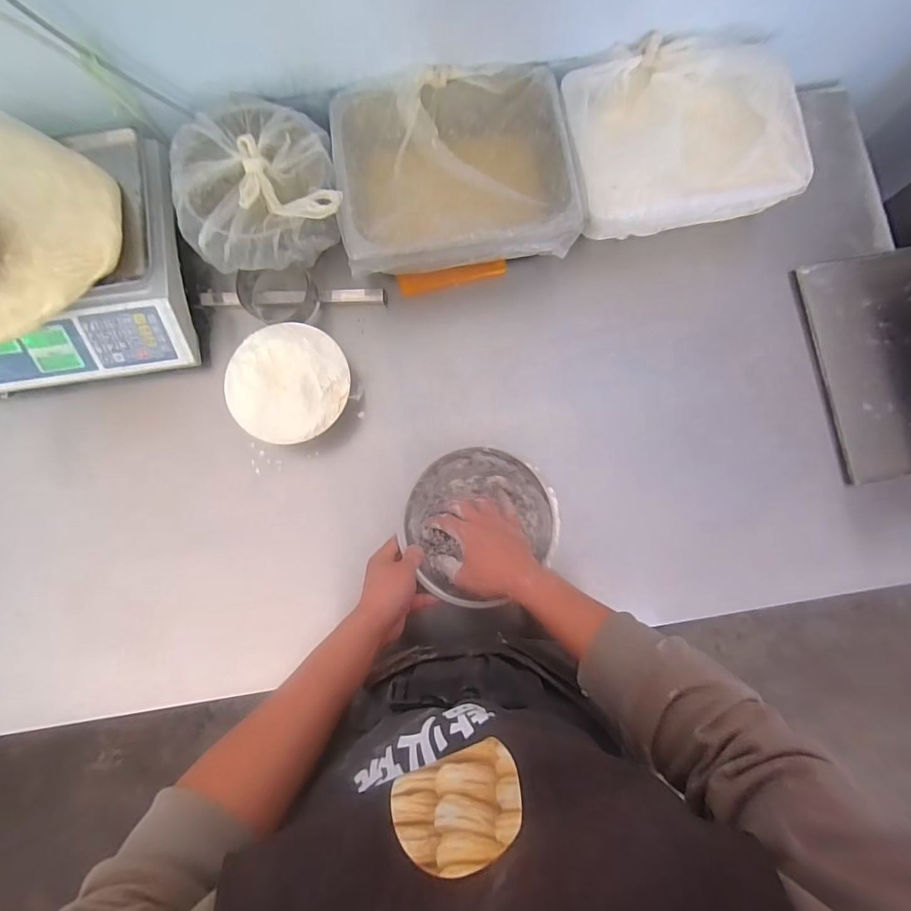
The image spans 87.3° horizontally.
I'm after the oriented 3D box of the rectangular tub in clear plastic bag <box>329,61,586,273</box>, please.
[{"bbox_3d":[-0.003,-0.402,0.684,0.325,0.071,0.271,-8,81,-3],"label":"rectangular tub in clear plastic bag"}]

